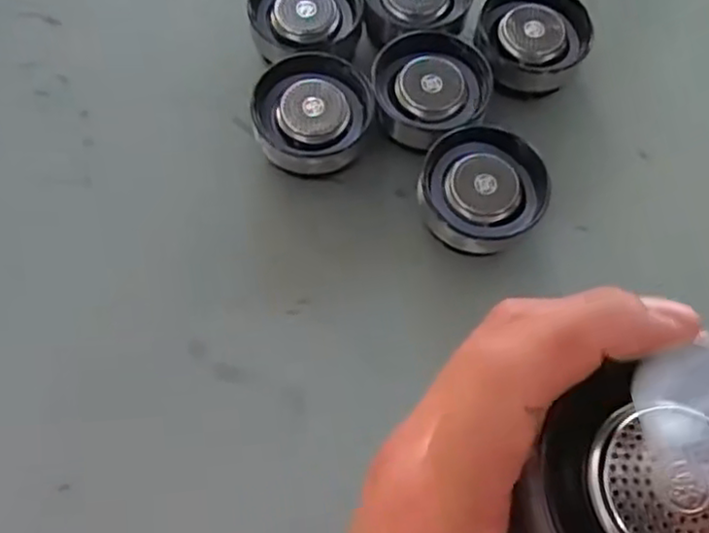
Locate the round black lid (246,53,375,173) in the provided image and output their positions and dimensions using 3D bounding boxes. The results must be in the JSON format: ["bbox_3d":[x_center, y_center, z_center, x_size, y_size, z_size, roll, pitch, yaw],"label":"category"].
[{"bbox_3d":[-0.025,-0.085,0.393,0.065,0.030,0.070,1,67,-2],"label":"round black lid"}]

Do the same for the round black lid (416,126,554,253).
[{"bbox_3d":[0.071,-0.041,0.380,0.068,0.029,0.065,1,67,-2],"label":"round black lid"}]

